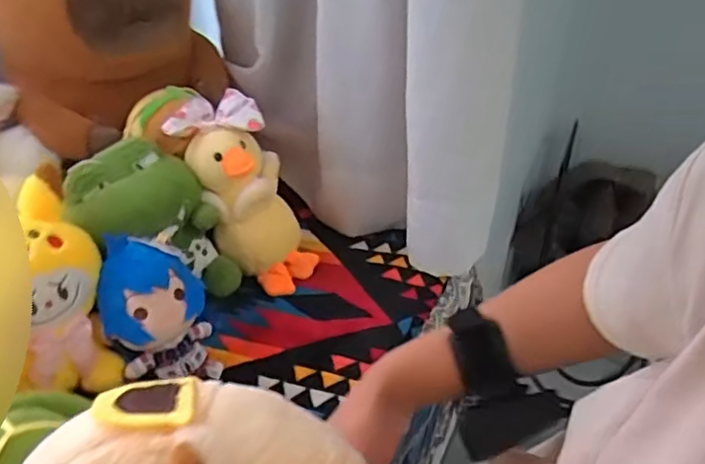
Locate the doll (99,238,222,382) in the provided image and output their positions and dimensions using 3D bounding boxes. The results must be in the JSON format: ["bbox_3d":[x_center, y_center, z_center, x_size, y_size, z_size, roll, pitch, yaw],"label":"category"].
[{"bbox_3d":[-0.215,0.082,0.667,0.107,0.139,0.115,-13,38,-18],"label":"doll"}]

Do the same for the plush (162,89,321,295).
[{"bbox_3d":[-0.130,-0.042,0.750,0.097,0.255,0.106,-7,27,36],"label":"plush"}]

